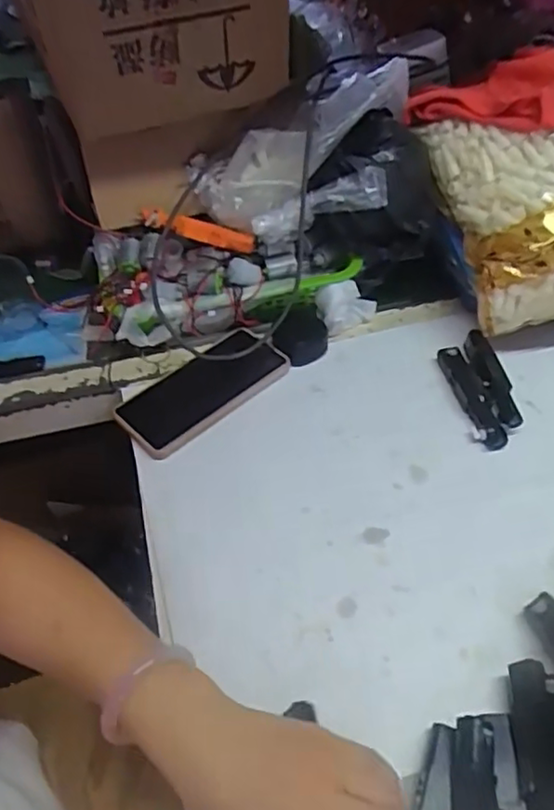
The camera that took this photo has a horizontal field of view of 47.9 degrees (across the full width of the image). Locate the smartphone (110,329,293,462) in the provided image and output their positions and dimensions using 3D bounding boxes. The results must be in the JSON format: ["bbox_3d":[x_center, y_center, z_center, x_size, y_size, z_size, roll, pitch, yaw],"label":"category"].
[{"bbox_3d":[-0.072,-0.015,0.610,0.167,0.016,0.082,-37,65,-25],"label":"smartphone"}]

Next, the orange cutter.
[{"bbox_3d":[-0.082,-0.184,0.653,0.120,0.023,0.016,15,49,-4],"label":"orange cutter"}]

